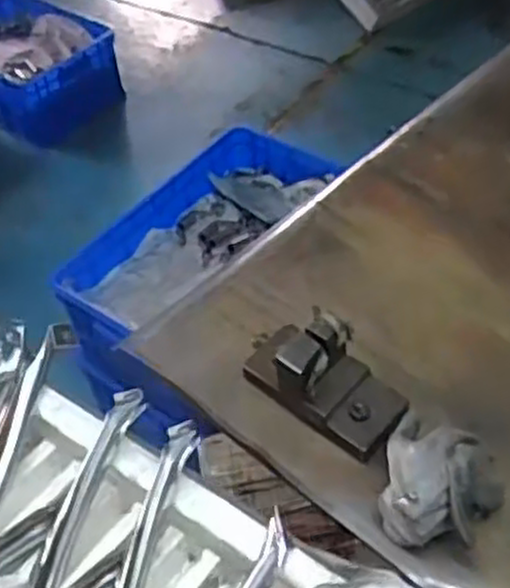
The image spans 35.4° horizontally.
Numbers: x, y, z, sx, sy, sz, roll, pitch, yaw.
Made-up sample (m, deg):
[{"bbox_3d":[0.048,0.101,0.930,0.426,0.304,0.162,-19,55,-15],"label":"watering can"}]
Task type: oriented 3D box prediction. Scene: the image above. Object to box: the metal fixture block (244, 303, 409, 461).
[{"bbox_3d":[0.053,0.061,0.653,0.143,0.066,0.069,32,57,29],"label":"metal fixture block"}]

